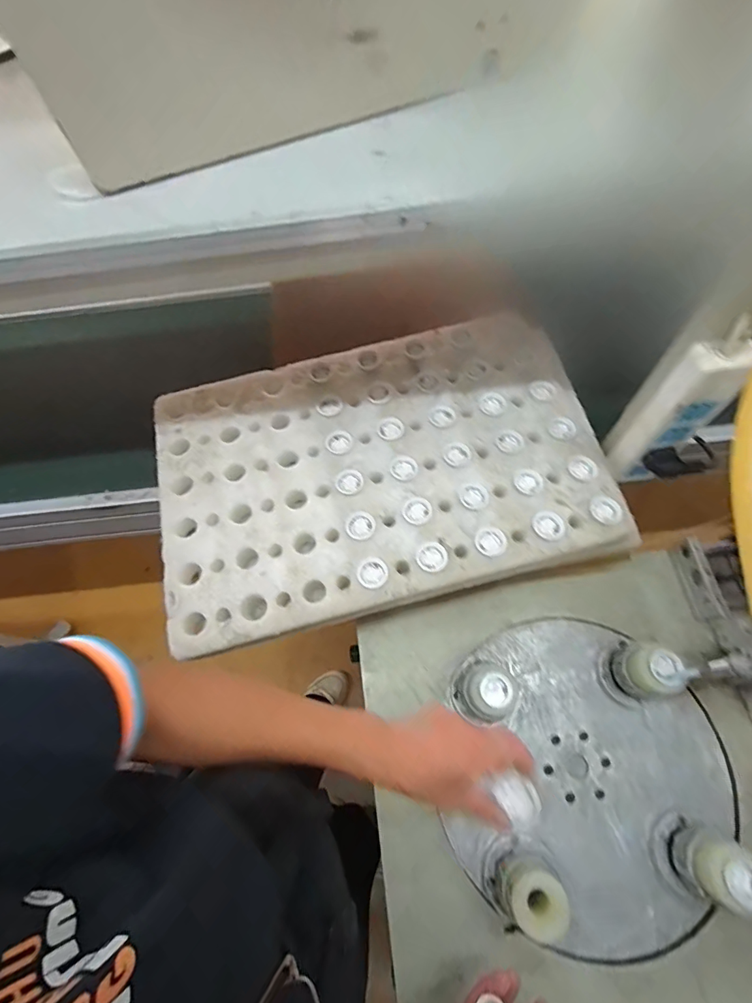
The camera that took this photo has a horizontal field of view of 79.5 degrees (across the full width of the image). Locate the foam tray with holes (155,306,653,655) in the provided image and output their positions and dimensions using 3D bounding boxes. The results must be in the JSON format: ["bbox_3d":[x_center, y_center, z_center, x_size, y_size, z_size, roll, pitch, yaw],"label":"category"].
[{"bbox_3d":[-0.004,-0.049,0.587,0.552,0.029,0.367,-14,66,-3],"label":"foam tray with holes"}]

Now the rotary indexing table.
[{"bbox_3d":[0.235,0.302,0.499,0.318,0.099,0.325,-1,66,3],"label":"rotary indexing table"}]

